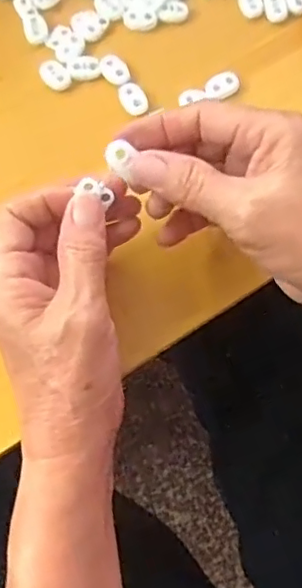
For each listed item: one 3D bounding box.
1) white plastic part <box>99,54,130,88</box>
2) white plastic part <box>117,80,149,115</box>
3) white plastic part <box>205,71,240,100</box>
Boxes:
[{"bbox_3d":[-0.024,-0.146,0.380,0.015,0.004,0.023,-27,75,-10],"label":"white plastic part"},{"bbox_3d":[-0.012,-0.125,0.373,0.015,0.005,0.023,-24,75,-9],"label":"white plastic part"},{"bbox_3d":[0.046,-0.135,0.378,0.022,0.006,0.016,-28,75,-10],"label":"white plastic part"}]

